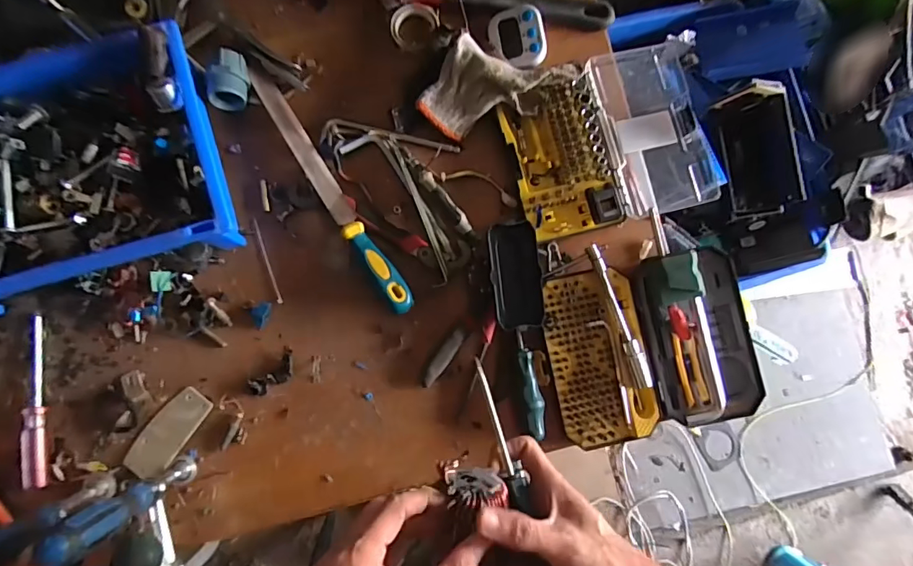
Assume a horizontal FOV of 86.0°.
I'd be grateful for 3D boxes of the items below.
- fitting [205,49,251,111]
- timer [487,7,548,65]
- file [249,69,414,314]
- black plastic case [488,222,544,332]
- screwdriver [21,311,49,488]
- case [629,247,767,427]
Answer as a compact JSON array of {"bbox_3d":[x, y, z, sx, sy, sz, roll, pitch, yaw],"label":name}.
[{"bbox_3d":[-0.240,-0.214,0.519,0.036,0.039,0.058,-1,86,-2],"label":"fitting"},{"bbox_3d":[0.068,-0.274,0.546,0.058,0.014,0.066,-9,84,-4],"label":"timer"},{"bbox_3d":[-0.135,-0.102,0.523,0.026,0.029,0.307,-32,88,-2],"label":"file"},{"bbox_3d":[0.063,-0.007,0.518,0.051,0.025,0.109,-9,84,-4],"label":"black plastic case"},{"bbox_3d":[-0.428,0.120,0.496,0.014,0.029,0.167,-8,87,-1],"label":"screwdriver"},{"bbox_3d":[0.260,0.057,0.524,0.121,0.035,0.183,-11,84,-5],"label":"case"}]

